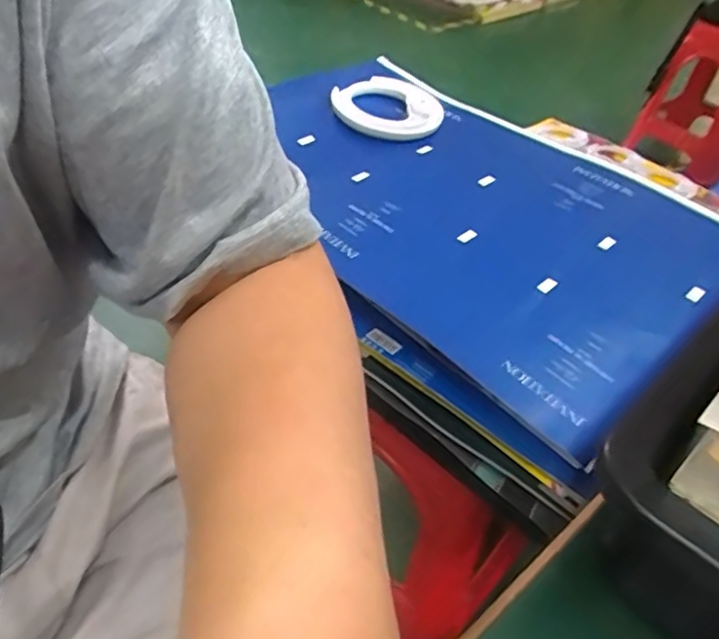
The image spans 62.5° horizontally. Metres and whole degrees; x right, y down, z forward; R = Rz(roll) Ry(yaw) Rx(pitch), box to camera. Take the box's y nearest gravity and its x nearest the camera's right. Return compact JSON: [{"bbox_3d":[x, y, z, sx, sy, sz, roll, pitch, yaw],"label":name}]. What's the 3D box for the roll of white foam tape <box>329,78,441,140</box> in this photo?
[{"bbox_3d":[0.035,-0.266,0.741,0.125,0.032,0.125,3,43,-3],"label":"roll of white foam tape"}]

